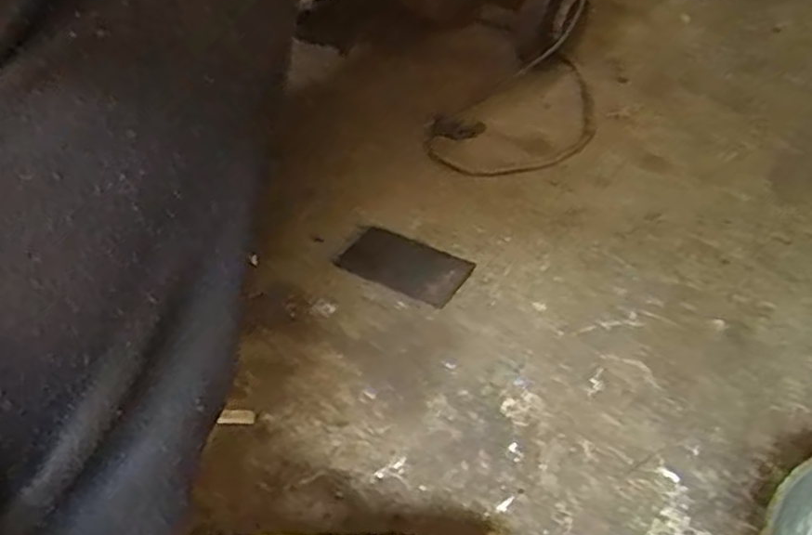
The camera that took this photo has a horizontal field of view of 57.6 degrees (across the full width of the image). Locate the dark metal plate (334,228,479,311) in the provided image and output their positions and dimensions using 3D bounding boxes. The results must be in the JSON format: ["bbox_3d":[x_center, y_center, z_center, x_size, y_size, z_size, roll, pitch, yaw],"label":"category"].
[{"bbox_3d":[-0.001,-0.003,0.671,0.119,0.010,0.069,27,45,26],"label":"dark metal plate"}]

